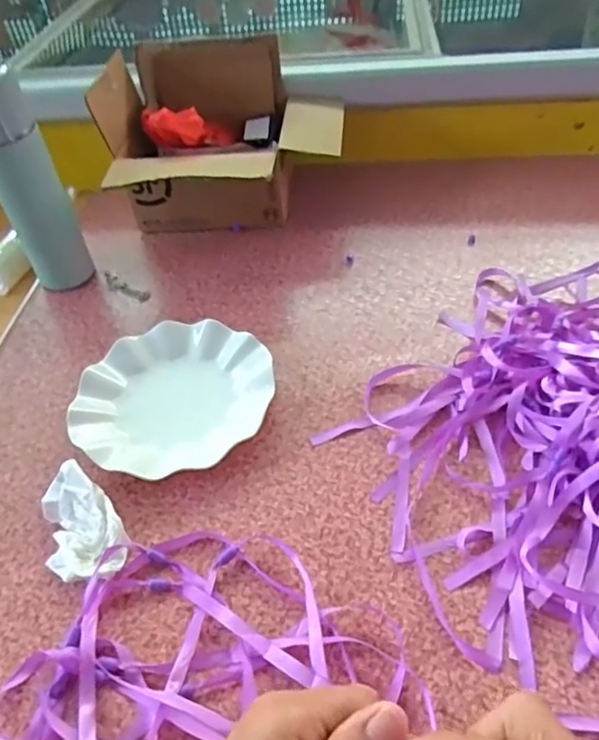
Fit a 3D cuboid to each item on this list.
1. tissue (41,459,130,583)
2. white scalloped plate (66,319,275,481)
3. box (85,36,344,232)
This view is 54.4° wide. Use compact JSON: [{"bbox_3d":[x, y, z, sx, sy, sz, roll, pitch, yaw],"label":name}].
[{"bbox_3d":[-0.178,0.125,0.468,0.058,0.029,0.101,-29,50,-20],"label":"tissue"},{"bbox_3d":[-0.121,0.023,0.560,0.184,0.026,0.174,-3,46,3],"label":"white scalloped plate"},{"bbox_3d":[-0.091,-0.277,0.733,0.275,0.188,0.223,-4,46,3],"label":"box"}]

